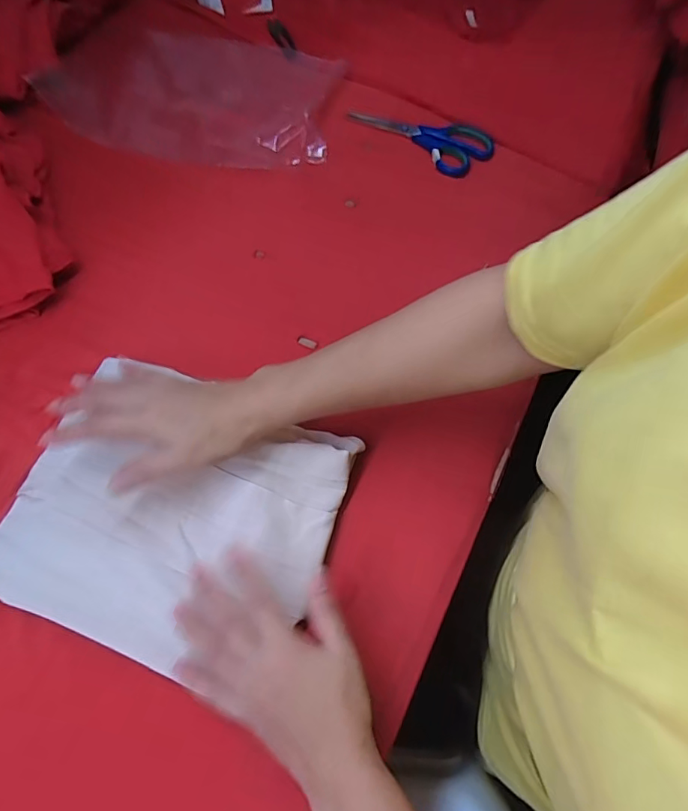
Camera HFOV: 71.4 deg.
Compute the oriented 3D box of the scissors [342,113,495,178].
[{"bbox_3d":[0.089,-0.320,0.581,0.179,0.008,0.074,15,66,7],"label":"scissors"}]

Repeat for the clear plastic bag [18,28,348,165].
[{"bbox_3d":[-0.174,-0.401,0.599,0.338,0.036,0.227,12,66,6],"label":"clear plastic bag"}]

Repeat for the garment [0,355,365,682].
[{"bbox_3d":[-0.136,0.081,0.382,0.246,0.027,0.206,18,67,8],"label":"garment"}]

